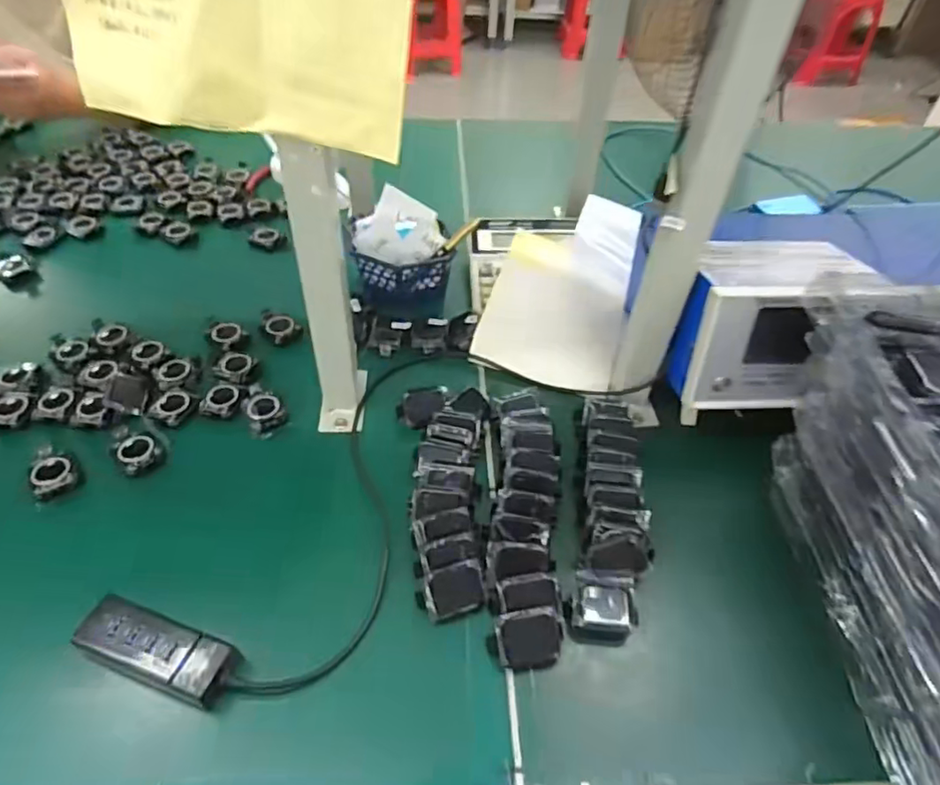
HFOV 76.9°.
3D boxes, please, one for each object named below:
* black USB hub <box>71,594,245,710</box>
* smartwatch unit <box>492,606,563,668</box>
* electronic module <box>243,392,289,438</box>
[{"bbox_3d":[-0.211,0.179,0.404,0.107,0.033,0.039,17,49,11],"label":"black USB hub"},{"bbox_3d":[0.043,0.172,0.417,0.048,0.014,0.038,-2,75,-5],"label":"smartwatch unit"},{"bbox_3d":[-0.193,0.020,0.560,0.034,0.013,0.047,-21,52,-21],"label":"electronic module"}]

